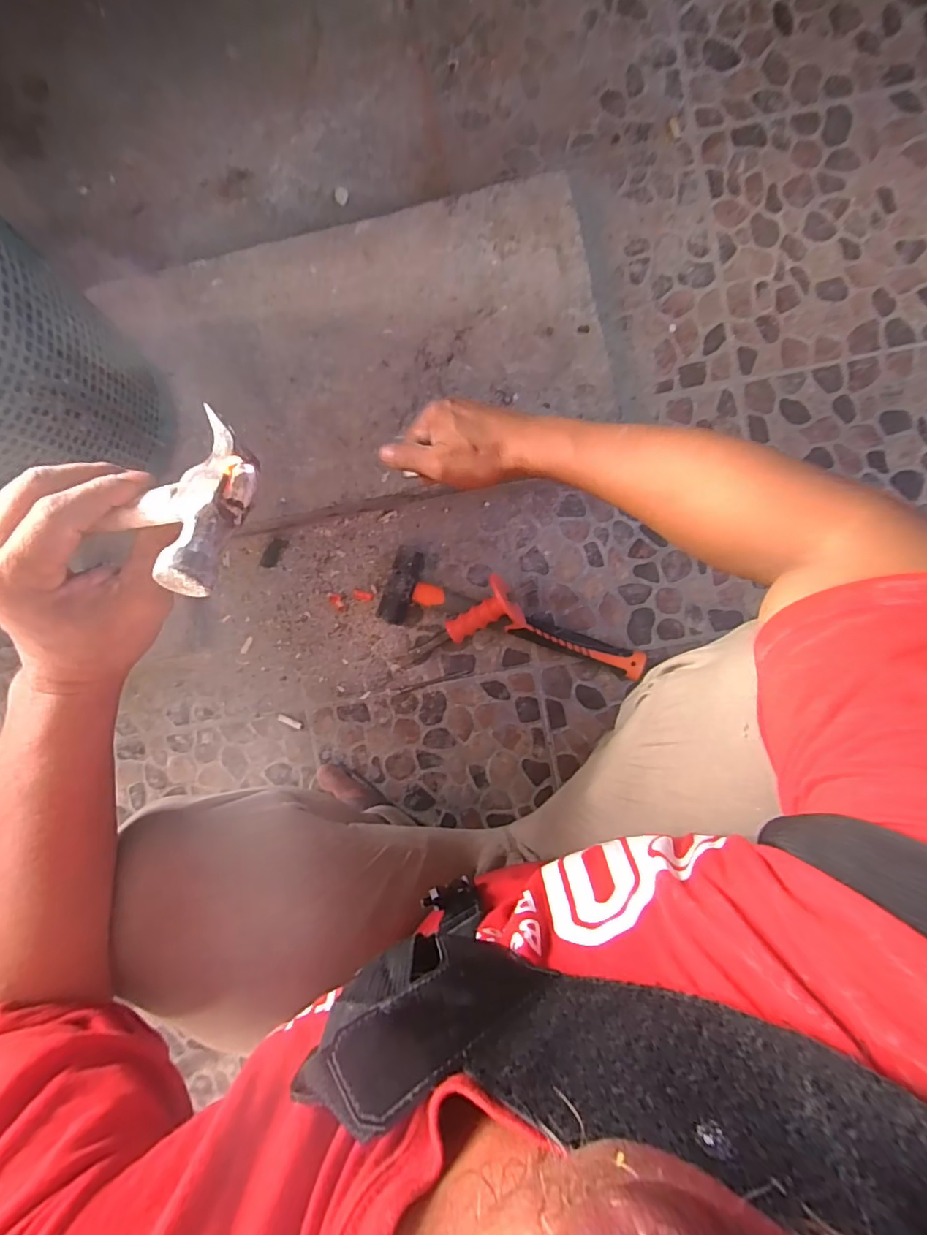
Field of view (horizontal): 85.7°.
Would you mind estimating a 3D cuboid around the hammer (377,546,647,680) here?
[{"bbox_3d":[0.070,0.009,0.688,0.363,0.048,0.101,19,93,2],"label":"hammer"}]

